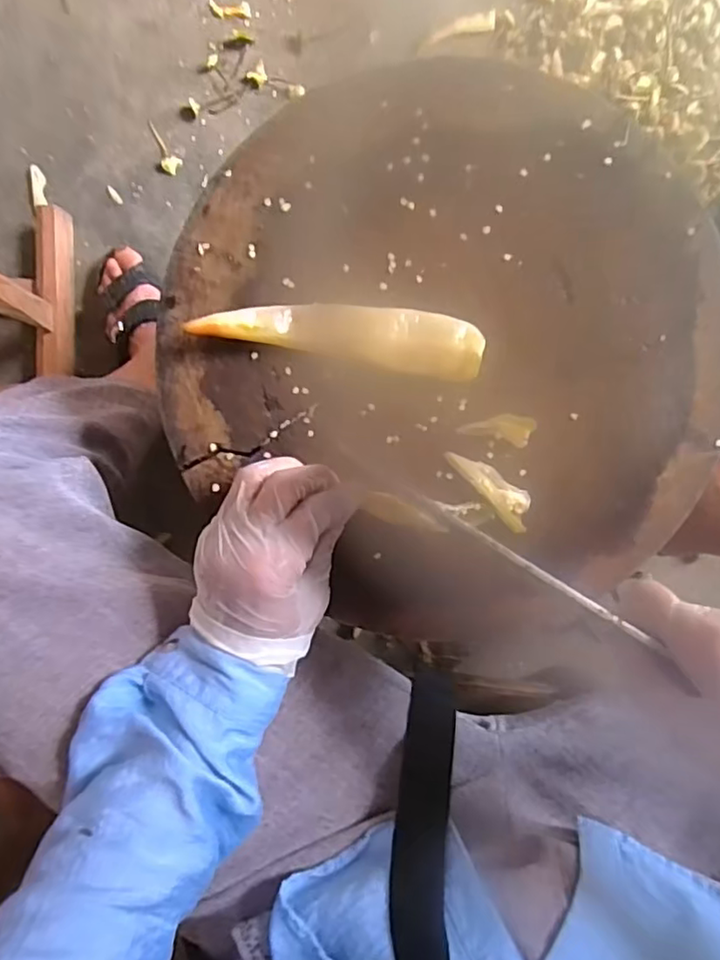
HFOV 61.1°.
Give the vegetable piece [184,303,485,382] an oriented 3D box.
[{"bbox_3d":[-0.010,-0.090,0.366,0.165,0.025,0.036,11,93,2],"label":"vegetable piece"}]

